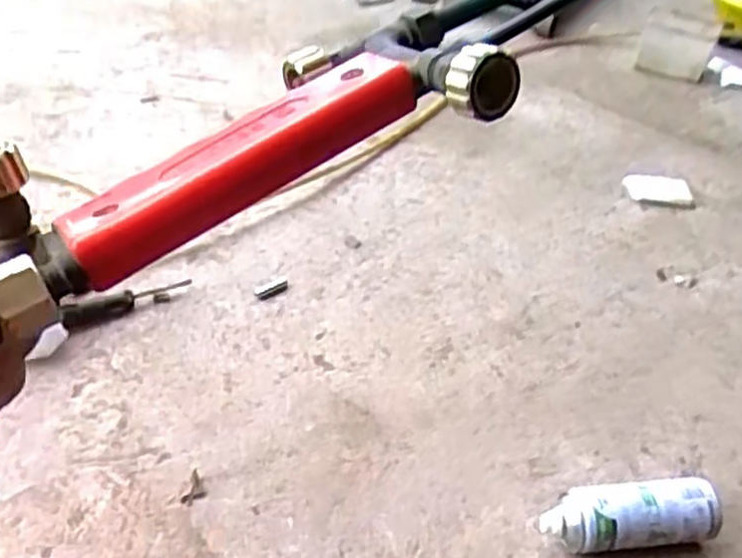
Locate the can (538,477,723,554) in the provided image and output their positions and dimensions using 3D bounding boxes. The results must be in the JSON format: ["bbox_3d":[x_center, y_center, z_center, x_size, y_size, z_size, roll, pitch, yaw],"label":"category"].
[{"bbox_3d":[0.278,0.260,0.829,0.191,0.067,0.066,-2,43,-5],"label":"can"}]

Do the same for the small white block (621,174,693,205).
[{"bbox_3d":[0.496,-0.158,1.334,0.111,0.012,0.071,5,43,2],"label":"small white block"}]

